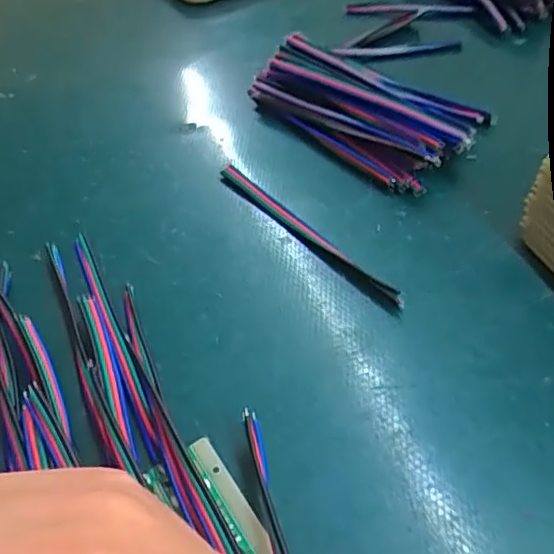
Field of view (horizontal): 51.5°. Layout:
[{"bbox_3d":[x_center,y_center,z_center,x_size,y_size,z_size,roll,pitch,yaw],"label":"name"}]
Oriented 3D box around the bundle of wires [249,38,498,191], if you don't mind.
[{"bbox_3d":[0.036,-0.077,0.255,0.053,0.021,0.096,-38,57,-26],"label":"bundle of wires"}]

